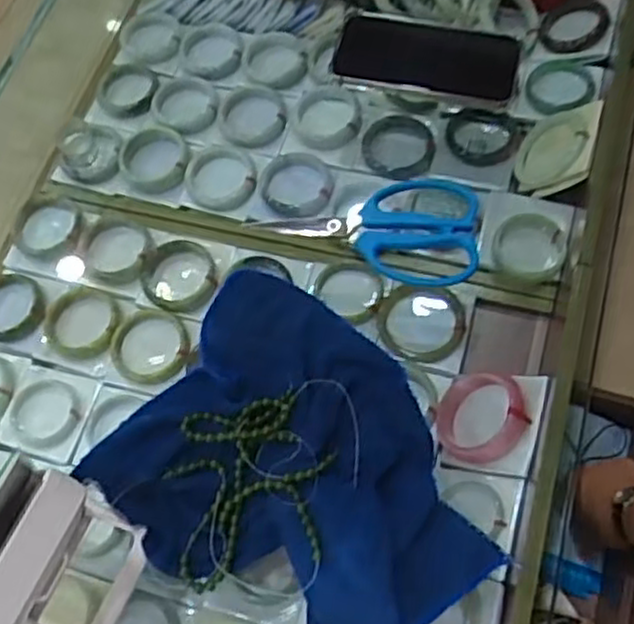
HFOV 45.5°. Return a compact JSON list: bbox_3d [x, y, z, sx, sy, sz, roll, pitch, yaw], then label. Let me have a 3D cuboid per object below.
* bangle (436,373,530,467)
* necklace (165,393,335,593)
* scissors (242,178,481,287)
[{"bbox_3d":[0.132,0.084,0.610,0.077,0.021,0.073,-12,48,33],"label":"bangle"},{"bbox_3d":[-0.046,0.118,0.522,0.110,0.018,0.118,-13,66,-4],"label":"necklace"},{"bbox_3d":[0.043,-0.068,0.617,0.175,0.020,0.101,3,66,3],"label":"scissors"}]

